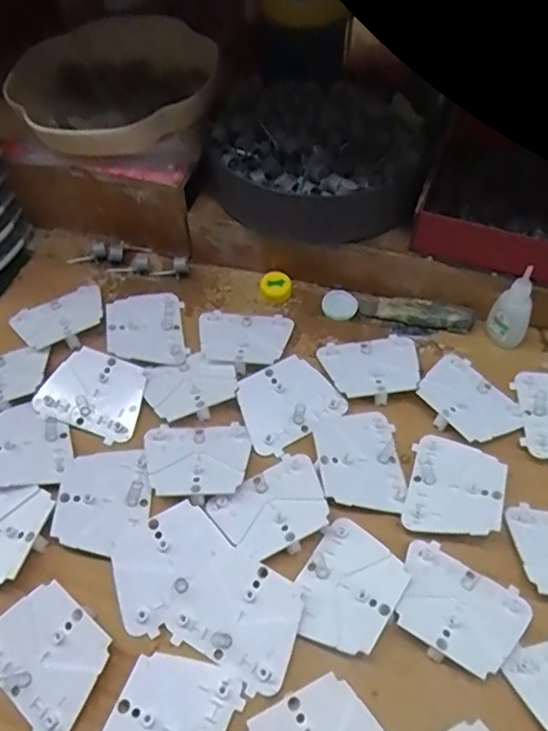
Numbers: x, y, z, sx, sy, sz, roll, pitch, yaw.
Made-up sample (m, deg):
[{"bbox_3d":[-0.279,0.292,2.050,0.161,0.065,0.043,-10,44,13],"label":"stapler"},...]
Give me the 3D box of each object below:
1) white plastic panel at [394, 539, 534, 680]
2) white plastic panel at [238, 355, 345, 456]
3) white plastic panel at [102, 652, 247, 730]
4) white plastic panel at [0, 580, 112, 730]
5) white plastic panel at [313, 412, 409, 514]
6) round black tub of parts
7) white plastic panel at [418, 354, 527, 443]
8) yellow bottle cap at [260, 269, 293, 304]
[{"bbox_3d":[0.119,0.155,0.368,0.079,0.008,0.064,28,60,19],"label":"white plastic panel"},{"bbox_3d":[0.009,0.028,0.462,0.079,0.006,0.067,-30,60,-19],"label":"white plastic panel"},{"bbox_3d":[-0.062,0.211,0.330,0.065,0.010,0.080,19,57,13],"label":"white plastic panel"},{"bbox_3d":[-0.143,0.181,0.358,0.080,0.005,0.066,36,77,20],"label":"white plastic panel"},{"bbox_3d":[0.066,0.071,0.435,0.065,0.006,0.081,0,51,-11],"label":"white plastic panel"},{"bbox_3d":[0.045,-0.206,0.552,0.193,0.050,0.179,0,55,0],"label":"round black tub of parts"},{"bbox_3d":[0.156,0.027,0.461,0.065,0.010,0.080,-30,60,-19],"label":"white plastic panel"},{"bbox_3d":[0.002,-0.078,0.553,0.030,0.013,0.033,0,55,0],"label":"yellow bottle cap"}]

